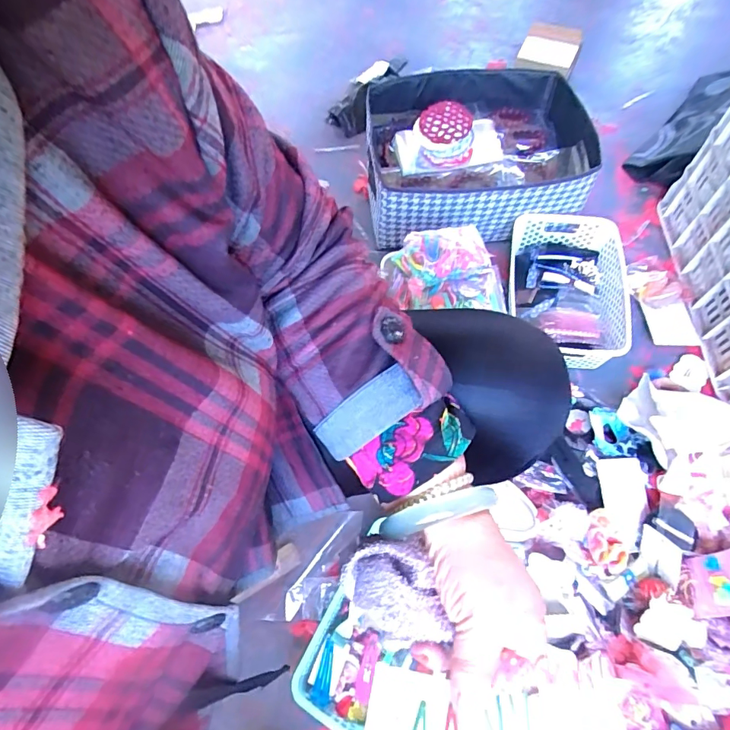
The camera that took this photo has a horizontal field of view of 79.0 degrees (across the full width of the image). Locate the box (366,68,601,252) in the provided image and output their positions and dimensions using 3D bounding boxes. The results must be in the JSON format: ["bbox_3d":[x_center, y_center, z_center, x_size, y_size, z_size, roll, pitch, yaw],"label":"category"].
[{"bbox_3d":[0.215,-0.417,0.885,0.404,0.166,0.323,-2,65,3],"label":"box"}]

